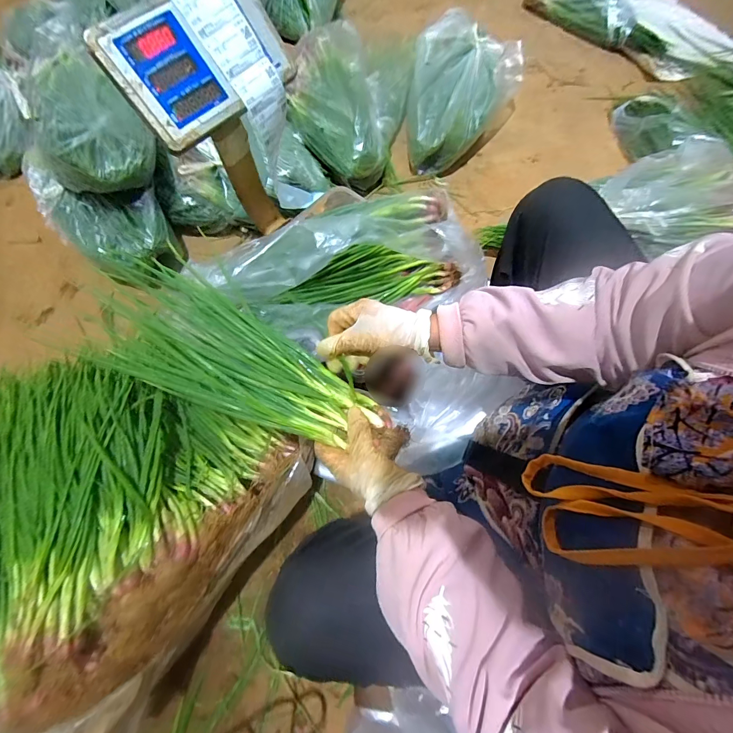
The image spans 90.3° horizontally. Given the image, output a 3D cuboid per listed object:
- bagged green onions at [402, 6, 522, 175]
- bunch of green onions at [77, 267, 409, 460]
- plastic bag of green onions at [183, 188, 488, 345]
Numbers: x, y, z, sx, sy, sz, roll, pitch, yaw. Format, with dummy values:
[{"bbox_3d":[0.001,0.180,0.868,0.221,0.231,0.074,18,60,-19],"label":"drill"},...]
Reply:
[{"bbox_3d":[0.246,-0.784,1.039,0.258,0.232,0.410,31,74,13],"label":"bagged green onions"},{"bbox_3d":[-0.152,-0.005,0.433,0.339,0.033,0.134,27,73,2],"label":"bunch of green onions"},{"bbox_3d":[-0.034,-0.169,0.568,0.405,0.175,0.154,-8,68,-22],"label":"plastic bag of green onions"}]

